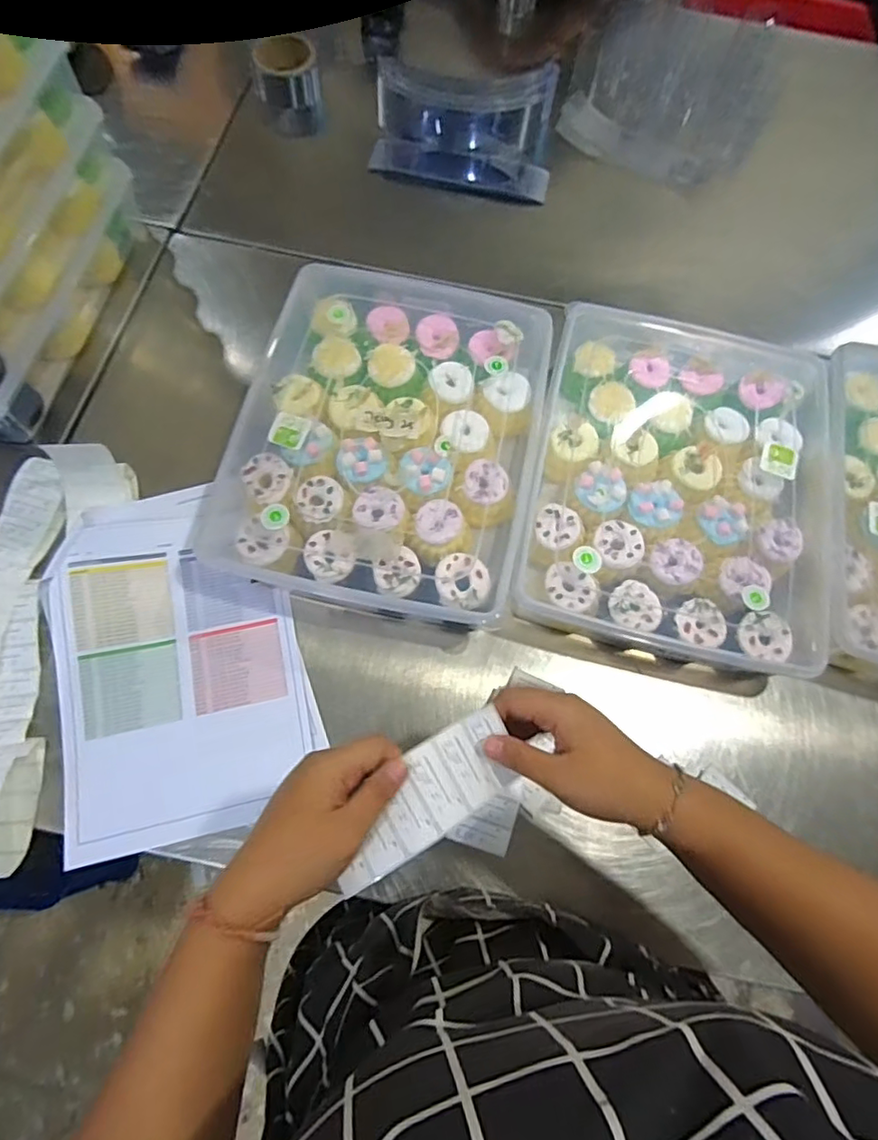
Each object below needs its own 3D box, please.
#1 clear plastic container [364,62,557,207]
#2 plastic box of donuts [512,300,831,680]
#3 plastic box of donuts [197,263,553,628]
[{"bbox_3d":[0.035,-0.622,0.820,0.248,0.094,0.183,7,69,-1],"label":"clear plastic container"},{"bbox_3d":[0.240,-0.091,0.601,0.290,0.073,0.369,12,69,1],"label":"plastic box of donuts"},{"bbox_3d":[-0.047,-0.142,0.599,0.293,0.064,0.387,10,68,0],"label":"plastic box of donuts"}]

